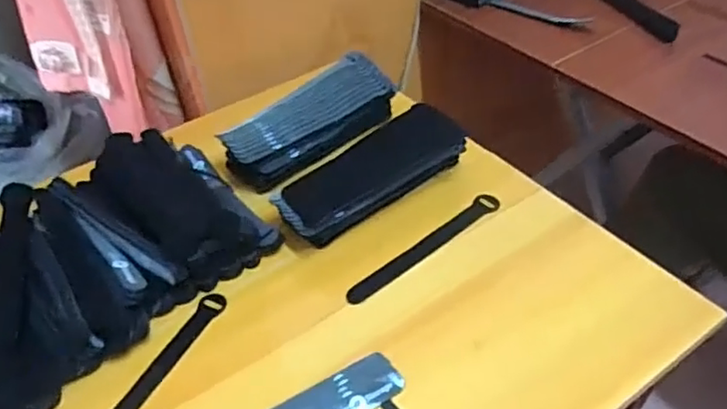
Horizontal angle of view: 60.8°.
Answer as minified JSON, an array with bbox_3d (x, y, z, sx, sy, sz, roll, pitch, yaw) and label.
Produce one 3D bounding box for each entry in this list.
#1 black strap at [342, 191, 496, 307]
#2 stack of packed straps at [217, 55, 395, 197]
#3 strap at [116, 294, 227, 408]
[{"bbox_3d":[0.063,0.041,0.614,0.194,0.007,0.023,-32,49,-25],"label":"black strap"},{"bbox_3d":[-0.059,-0.096,0.705,0.204,0.065,0.074,-29,48,-23],"label":"stack of packed straps"},{"bbox_3d":[-0.180,0.151,0.524,0.023,0.004,0.195,15,47,21],"label":"strap"}]

